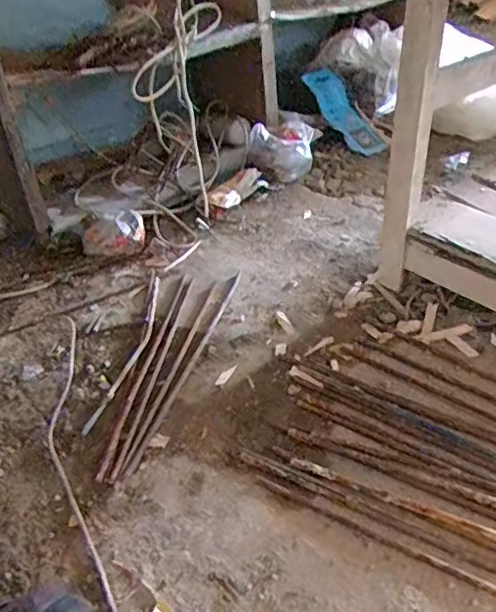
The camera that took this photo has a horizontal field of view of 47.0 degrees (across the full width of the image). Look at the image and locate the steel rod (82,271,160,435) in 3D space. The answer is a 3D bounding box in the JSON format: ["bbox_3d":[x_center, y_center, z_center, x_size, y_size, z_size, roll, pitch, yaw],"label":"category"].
[{"bbox_3d":[-0.215,0.064,1.098,0.054,0.008,0.449,1,37,8],"label":"steel rod"}]

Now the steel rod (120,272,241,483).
[{"bbox_3d":[-0.099,0.091,1.046,0.017,0.007,0.553,7,38,16],"label":"steel rod"}]

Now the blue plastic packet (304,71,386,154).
[{"bbox_3d":[0.292,-0.619,1.811,0.132,0.034,0.364,-19,66,-18],"label":"blue plastic packet"}]

